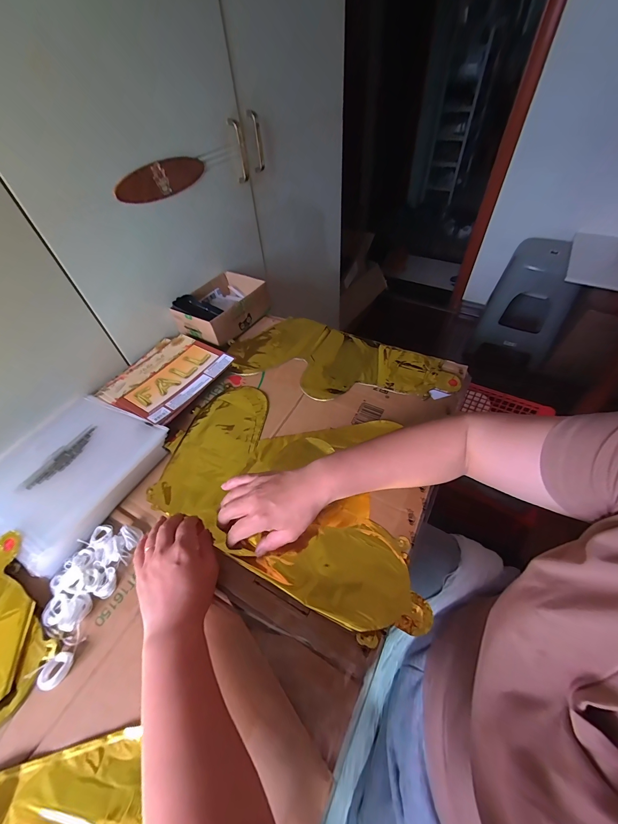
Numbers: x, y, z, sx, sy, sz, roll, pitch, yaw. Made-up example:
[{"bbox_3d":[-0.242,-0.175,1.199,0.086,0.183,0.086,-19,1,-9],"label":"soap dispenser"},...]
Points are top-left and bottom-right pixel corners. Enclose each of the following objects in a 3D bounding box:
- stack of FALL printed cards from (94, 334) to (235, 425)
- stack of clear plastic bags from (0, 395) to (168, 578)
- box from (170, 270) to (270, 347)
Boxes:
[{"bbox_3d":[-0.267,-0.069,0.568,0.176,0.020,0.193,25,56,20],"label":"stack of FALL printed cards"},{"bbox_3d":[-0.362,0.079,0.452,0.227,0.030,0.223,20,55,17],"label":"stack of clear plastic bags"},{"bbox_3d":[-0.200,-0.243,0.691,0.151,0.061,0.194,22,56,19],"label":"box"}]

